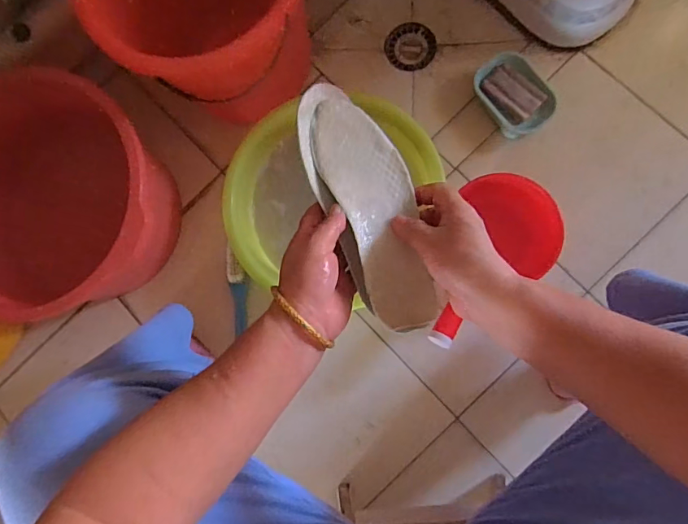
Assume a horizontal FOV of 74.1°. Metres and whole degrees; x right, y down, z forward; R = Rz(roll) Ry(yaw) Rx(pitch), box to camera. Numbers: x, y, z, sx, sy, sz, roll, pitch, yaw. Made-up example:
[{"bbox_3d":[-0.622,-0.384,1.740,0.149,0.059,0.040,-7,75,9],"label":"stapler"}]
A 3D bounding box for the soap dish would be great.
[{"bbox_3d":[0.280,-0.276,0.756,0.093,0.053,0.135,-30,82,3],"label":"soap dish"}]

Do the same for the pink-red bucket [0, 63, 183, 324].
[{"bbox_3d":[-0.454,-0.085,0.734,0.371,0.193,0.350,-1,84,6],"label":"pink-red bucket"}]

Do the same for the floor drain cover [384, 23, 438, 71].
[{"bbox_3d":[0.120,-0.389,0.818,0.083,0.006,0.089,-45,81,0],"label":"floor drain cover"}]

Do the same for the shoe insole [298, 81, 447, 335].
[{"bbox_3d":[0.024,-0.053,0.398,0.082,0.011,0.225,-21,79,-13],"label":"shoe insole"}]

